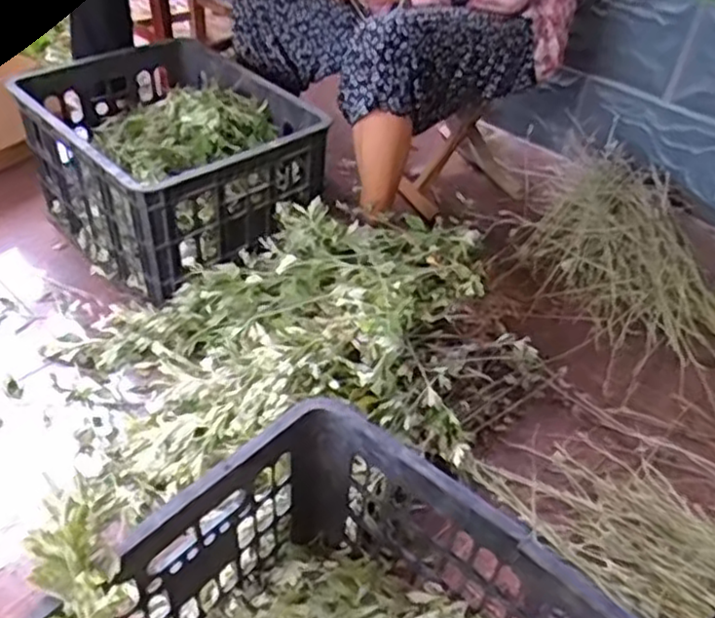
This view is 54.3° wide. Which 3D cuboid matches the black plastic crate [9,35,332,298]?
[{"bbox_3d":[-0.367,-0.280,1.334,0.397,0.274,0.549,-29,51,-32],"label":"black plastic crate"}]

